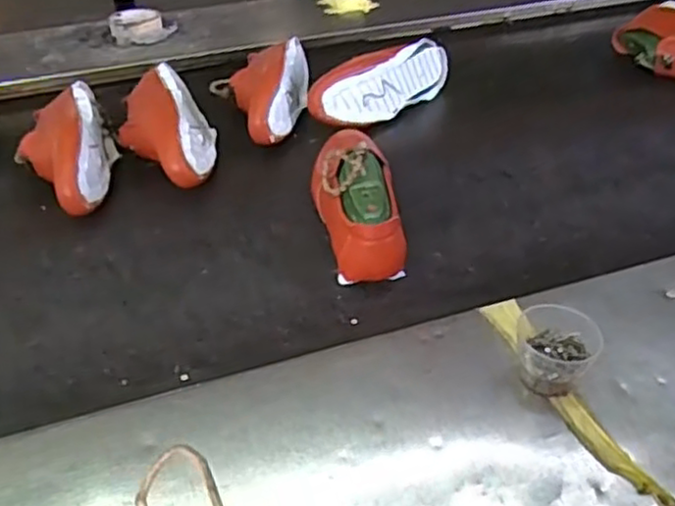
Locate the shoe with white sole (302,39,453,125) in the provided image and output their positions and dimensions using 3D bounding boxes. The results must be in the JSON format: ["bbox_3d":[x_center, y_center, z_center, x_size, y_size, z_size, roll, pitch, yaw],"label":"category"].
[{"bbox_3d":[0.059,-0.243,1.000,0.074,0.074,0.255,32,50,33],"label":"shoe with white sole"}]

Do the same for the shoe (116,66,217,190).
[{"bbox_3d":[-0.221,-0.164,0.905,0.117,0.070,0.249,-11,41,-11],"label":"shoe"}]

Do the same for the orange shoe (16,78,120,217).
[{"bbox_3d":[-0.330,-0.124,0.858,0.114,0.078,0.224,-16,42,-17],"label":"orange shoe"}]

